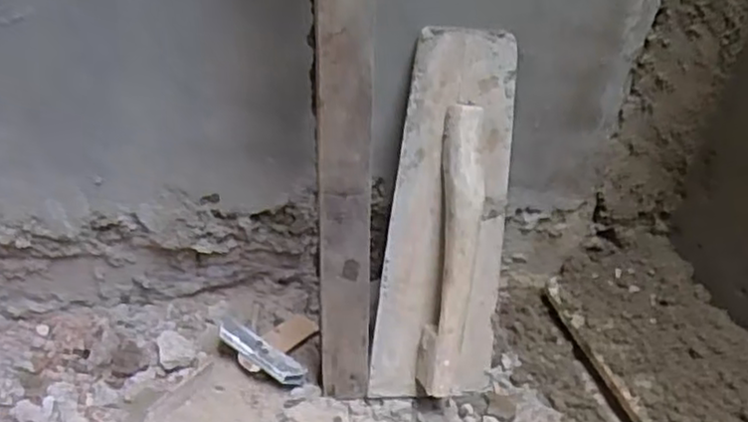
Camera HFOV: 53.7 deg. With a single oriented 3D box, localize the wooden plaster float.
[{"bbox_3d":[0.086,0.016,0.830,0.140,0.423,0.085,6,10,0],"label":"wooden plaster float"}]

